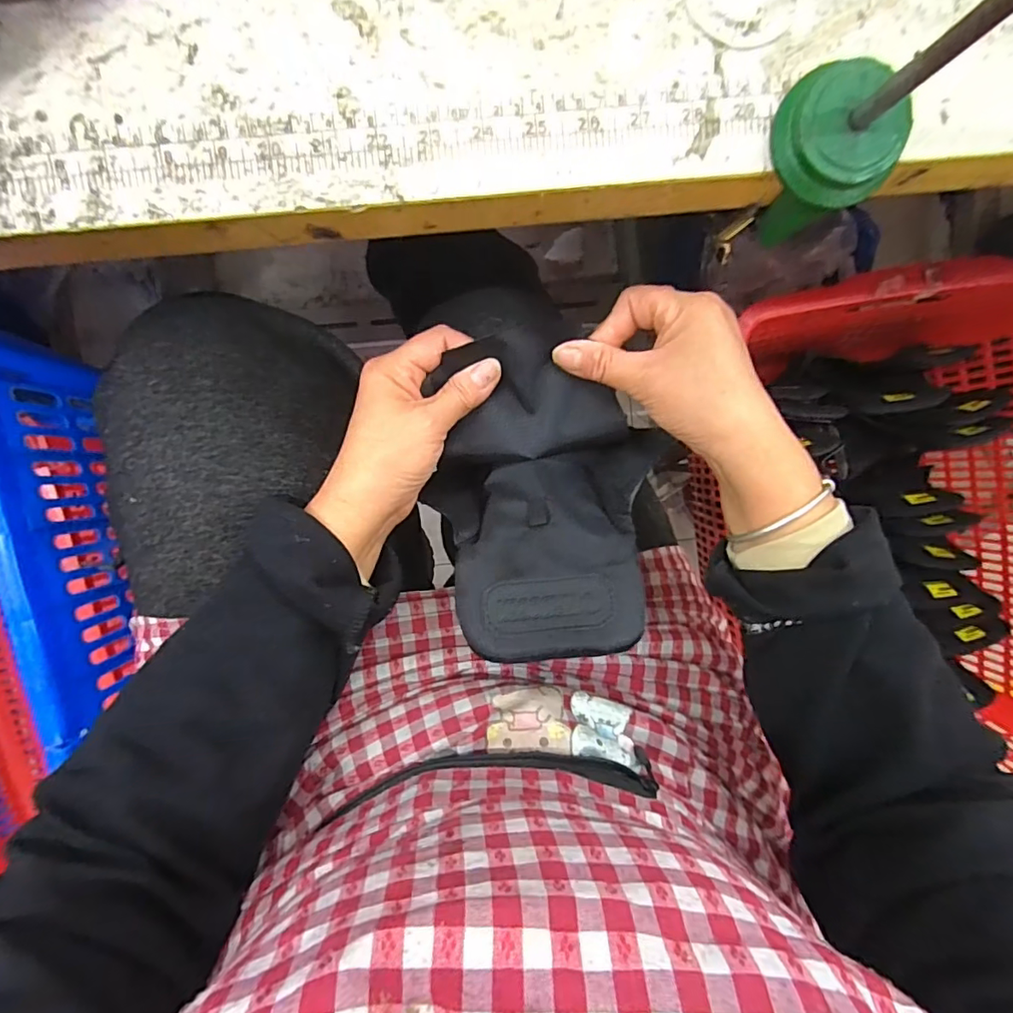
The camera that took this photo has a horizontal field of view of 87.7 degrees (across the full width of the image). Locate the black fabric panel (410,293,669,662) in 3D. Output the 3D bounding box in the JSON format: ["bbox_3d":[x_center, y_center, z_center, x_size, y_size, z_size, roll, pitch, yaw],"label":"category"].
[{"bbox_3d":[0.024,-0.024,0.317,0.140,0.090,0.201,-2,97,-2],"label":"black fabric panel"}]

